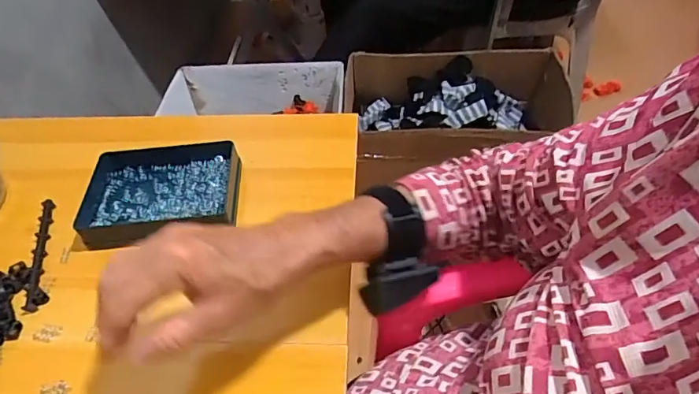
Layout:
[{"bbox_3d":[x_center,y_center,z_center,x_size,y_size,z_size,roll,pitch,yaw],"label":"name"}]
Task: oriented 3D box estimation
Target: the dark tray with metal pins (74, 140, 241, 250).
[{"bbox_3d":[-0.197,-0.007,0.488,0.157,0.030,0.124,-5,49,-1],"label":"dark tray with metal pins"}]

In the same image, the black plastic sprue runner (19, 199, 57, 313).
[{"bbox_3d":[-0.302,0.054,0.455,0.012,0.006,0.133,-14,50,-9],"label":"black plastic sprue runner"}]

